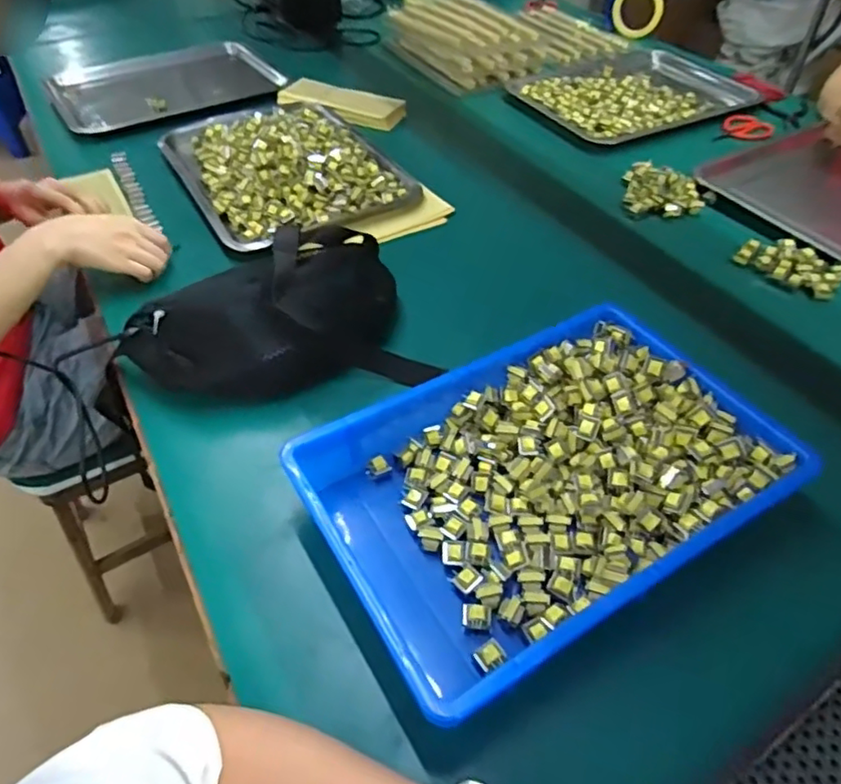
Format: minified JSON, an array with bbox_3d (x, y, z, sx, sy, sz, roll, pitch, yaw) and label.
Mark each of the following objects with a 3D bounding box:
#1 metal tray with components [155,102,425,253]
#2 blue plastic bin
[{"bbox_3d":[-0.196,-0.354,0.904,0.279,0.047,0.367,-23,51,-20],"label":"metal tray with components"},{"bbox_3d":[0.103,0.073,0.515,0.365,0.072,0.246,-24,51,-21],"label":"blue plastic bin"}]

